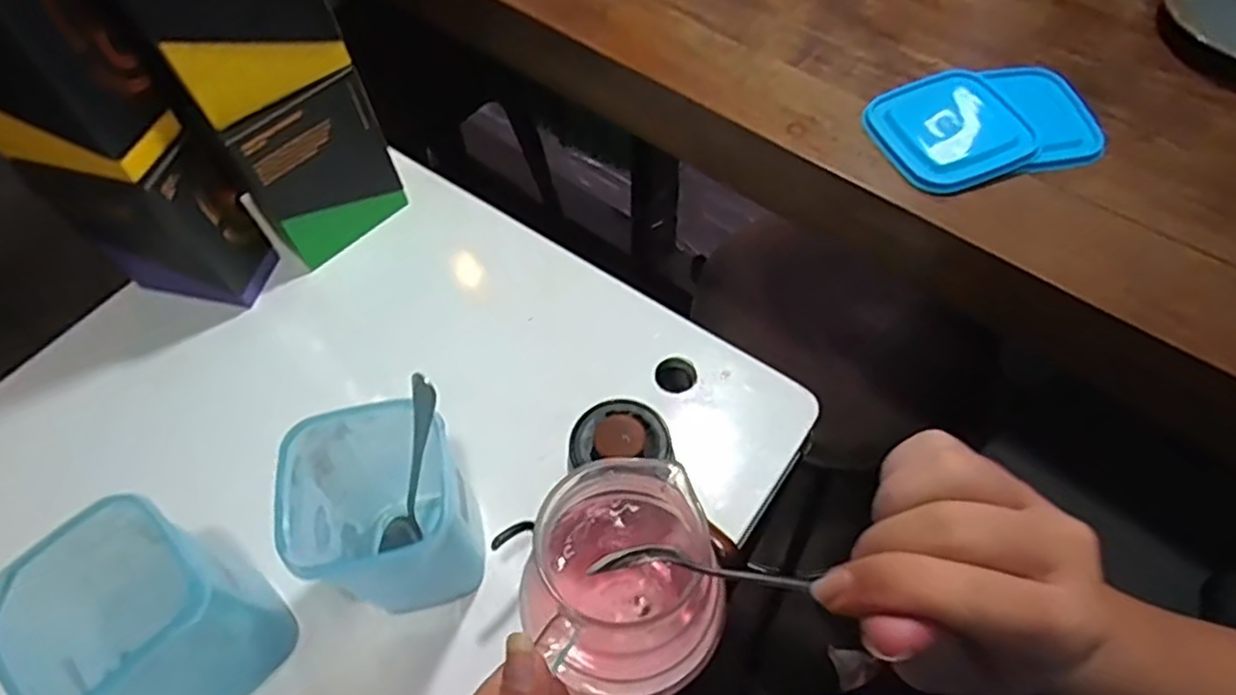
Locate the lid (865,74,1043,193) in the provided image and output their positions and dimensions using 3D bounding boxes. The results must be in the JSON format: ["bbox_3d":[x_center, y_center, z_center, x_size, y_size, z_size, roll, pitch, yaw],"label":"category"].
[{"bbox_3d":[0.234,-0.154,0.492,0.098,0.016,0.089,-20,60,-10],"label":"lid"}]

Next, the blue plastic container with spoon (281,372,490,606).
[{"bbox_3d":[-0.153,0.107,0.459,0.105,0.169,0.094,-7,59,-3],"label":"blue plastic container with spoon"}]

